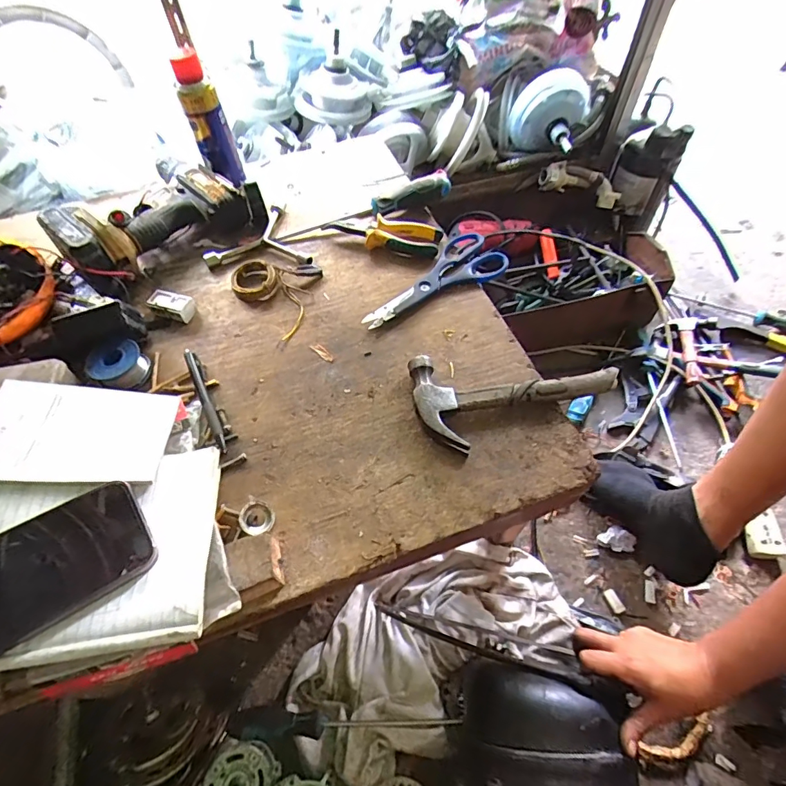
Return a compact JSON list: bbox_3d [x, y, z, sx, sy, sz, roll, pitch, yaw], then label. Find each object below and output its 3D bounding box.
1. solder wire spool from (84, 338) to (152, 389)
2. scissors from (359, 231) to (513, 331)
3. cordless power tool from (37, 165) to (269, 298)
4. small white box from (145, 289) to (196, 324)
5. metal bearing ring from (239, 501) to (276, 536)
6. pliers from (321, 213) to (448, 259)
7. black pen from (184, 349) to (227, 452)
[{"bbox_3d":[-0.291,-0.028,0.480,0.050,0.030,0.051,-14,58,-7],"label":"solder wire spool"},{"bbox_3d":[0.051,-0.133,0.549,0.199,0.018,0.077,-37,64,-20],"label":"scissors"},{"bbox_3d":[-0.294,-0.220,0.582,0.233,0.076,0.136,-38,64,-21],"label":"cordless power tool"},{"bbox_3d":[-0.262,-0.103,0.537,0.047,0.022,0.029,16,59,11],"label":"small white box"},{"bbox_3d":[-0.119,0.111,0.397,0.027,0.014,0.027,-1,57,1],"label":"metal bearing ring"},{"bbox_3d":[-0.010,-0.211,0.597,0.157,0.024,0.051,11,58,8],"label":"pliers"},{"bbox_3d":[-0.194,0.005,0.467,0.013,0.016,0.133,-24,60,-14],"label":"black pen"}]

